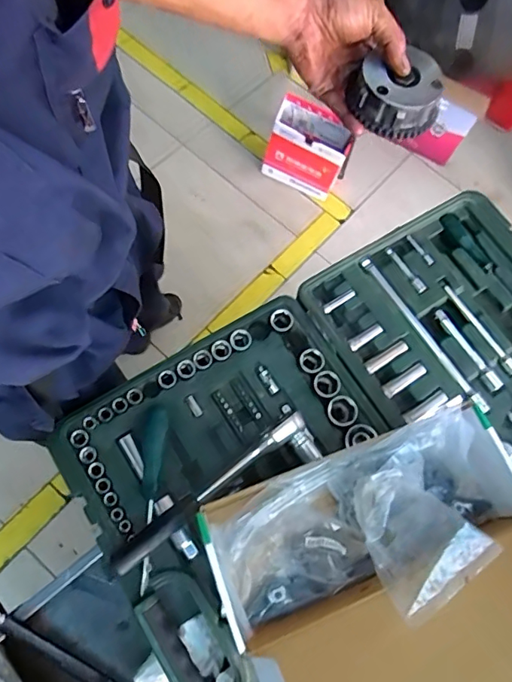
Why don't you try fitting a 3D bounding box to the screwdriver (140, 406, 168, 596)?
[{"bbox_3d":[-0.112,0.161,0.529,0.021,0.023,0.181,6,69,-5],"label":"screwdriver"}]

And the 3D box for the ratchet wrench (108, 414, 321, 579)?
[{"bbox_3d":[-0.040,0.155,0.517,0.238,0.035,0.051,-28,75,-16],"label":"ratchet wrench"}]

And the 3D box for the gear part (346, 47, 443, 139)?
[{"bbox_3d":[0.133,-0.237,0.478,0.082,0.044,0.072,10,69,2],"label":"gear part"}]

